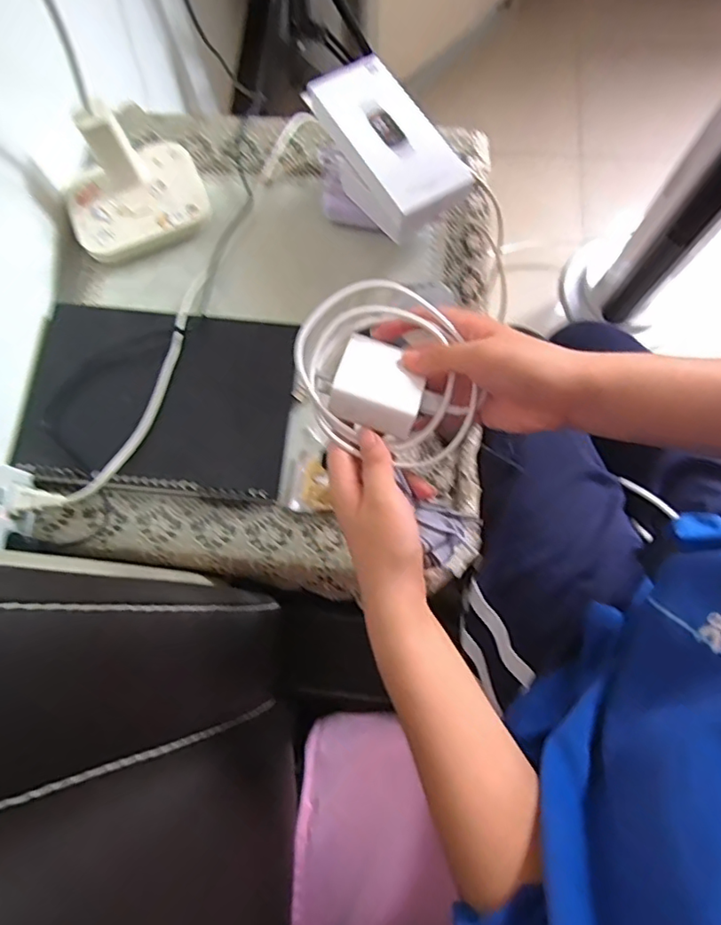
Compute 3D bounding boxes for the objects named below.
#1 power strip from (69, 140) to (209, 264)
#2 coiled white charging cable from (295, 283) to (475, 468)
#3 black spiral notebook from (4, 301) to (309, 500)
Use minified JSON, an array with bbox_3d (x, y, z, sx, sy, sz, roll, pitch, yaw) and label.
[{"bbox_3d":[-0.235,-0.272,0.592,0.141,0.026,0.107,-24,77,-5],"label":"power strip"},{"bbox_3d":[0.010,-0.053,0.358,0.088,0.039,0.118,-30,77,-6],"label":"coiled white charging cable"},{"bbox_3d":[-0.195,-0.066,0.539,0.249,0.023,0.178,6,76,3],"label":"black spiral notebook"}]

